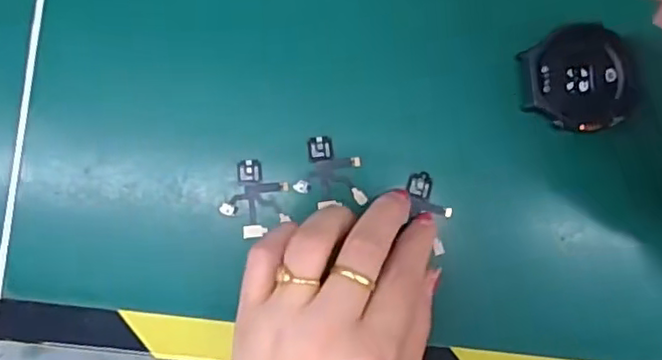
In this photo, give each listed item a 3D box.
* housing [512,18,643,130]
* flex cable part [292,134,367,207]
[{"bbox_3d":[0.117,-0.047,0.298,0.054,0.020,0.049,-5,85,-2],"label":"housing"},{"bbox_3d":[-0.001,-0.004,0.290,0.031,0.004,0.032,-5,85,-2],"label":"flex cable part"}]

